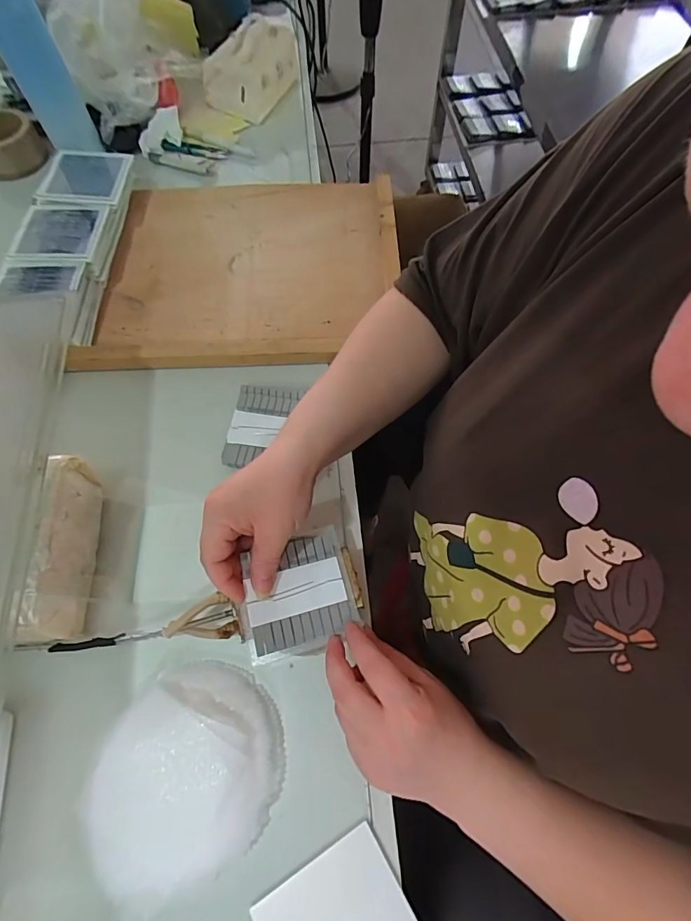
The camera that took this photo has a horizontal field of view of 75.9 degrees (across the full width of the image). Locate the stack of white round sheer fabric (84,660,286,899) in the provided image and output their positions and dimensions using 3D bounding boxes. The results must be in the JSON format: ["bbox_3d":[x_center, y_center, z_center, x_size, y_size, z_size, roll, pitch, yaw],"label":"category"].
[{"bbox_3d":[-0.114,0.230,0.327,0.128,0.040,0.142,23,68,10],"label":"stack of white round sheer fabric"}]

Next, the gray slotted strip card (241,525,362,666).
[{"bbox_3d":[-0.038,0.104,0.355,0.085,0.008,0.086,-12,71,-13],"label":"gray slotted strip card"}]

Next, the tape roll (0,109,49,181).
[{"bbox_3d":[-0.505,-0.465,0.654,0.077,0.054,0.080,10,66,5],"label":"tape roll"}]

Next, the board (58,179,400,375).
[{"bbox_3d":[-0.117,-0.245,0.547,0.349,0.032,0.299,0,66,0],"label":"board"}]

